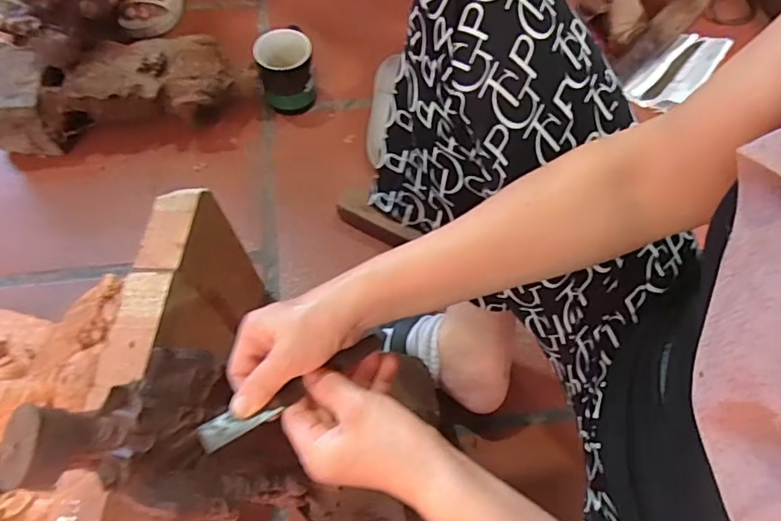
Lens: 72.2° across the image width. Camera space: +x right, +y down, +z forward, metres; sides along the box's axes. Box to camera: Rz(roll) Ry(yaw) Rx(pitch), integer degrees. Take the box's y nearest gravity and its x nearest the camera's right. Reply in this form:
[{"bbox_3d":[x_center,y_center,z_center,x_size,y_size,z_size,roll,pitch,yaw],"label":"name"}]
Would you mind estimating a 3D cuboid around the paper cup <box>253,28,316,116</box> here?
[{"bbox_3d":[-0.154,-0.282,0.802,0.080,0.108,0.075,-10,63,-6],"label":"paper cup"}]

